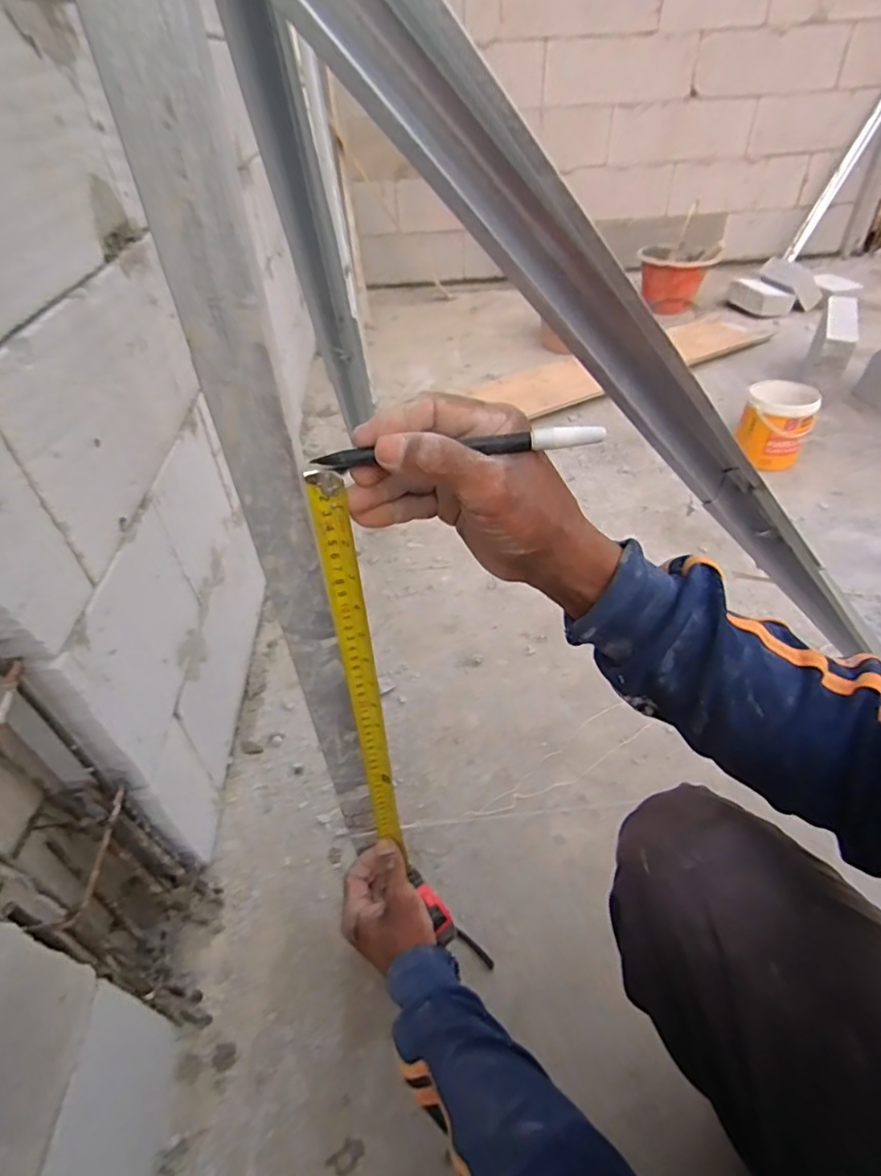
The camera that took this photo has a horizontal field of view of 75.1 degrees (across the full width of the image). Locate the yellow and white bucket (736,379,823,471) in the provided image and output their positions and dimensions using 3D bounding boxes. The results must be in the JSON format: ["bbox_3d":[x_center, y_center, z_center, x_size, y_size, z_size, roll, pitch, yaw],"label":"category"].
[{"bbox_3d":[0.825,-0.404,1.422,0.155,0.173,0.145,15,45,20],"label":"yellow and white bucket"}]

